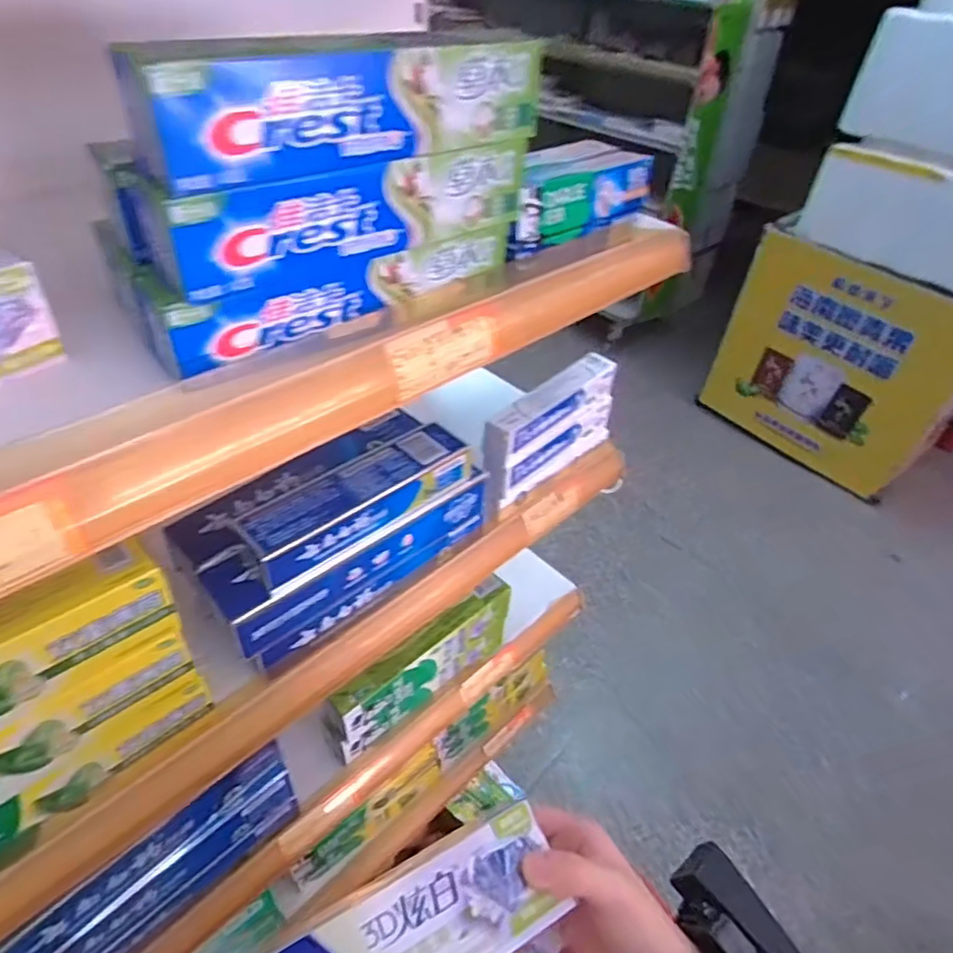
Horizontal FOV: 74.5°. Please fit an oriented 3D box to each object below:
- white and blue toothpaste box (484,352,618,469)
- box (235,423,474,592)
[{"bbox_3d":[0.071,-0.069,0.607,0.035,0.046,0.167,34,49,29],"label":"white and blue toothpaste box"},{"bbox_3d":[-0.085,0.016,0.471,0.050,0.040,0.181,35,49,30],"label":"box"}]

